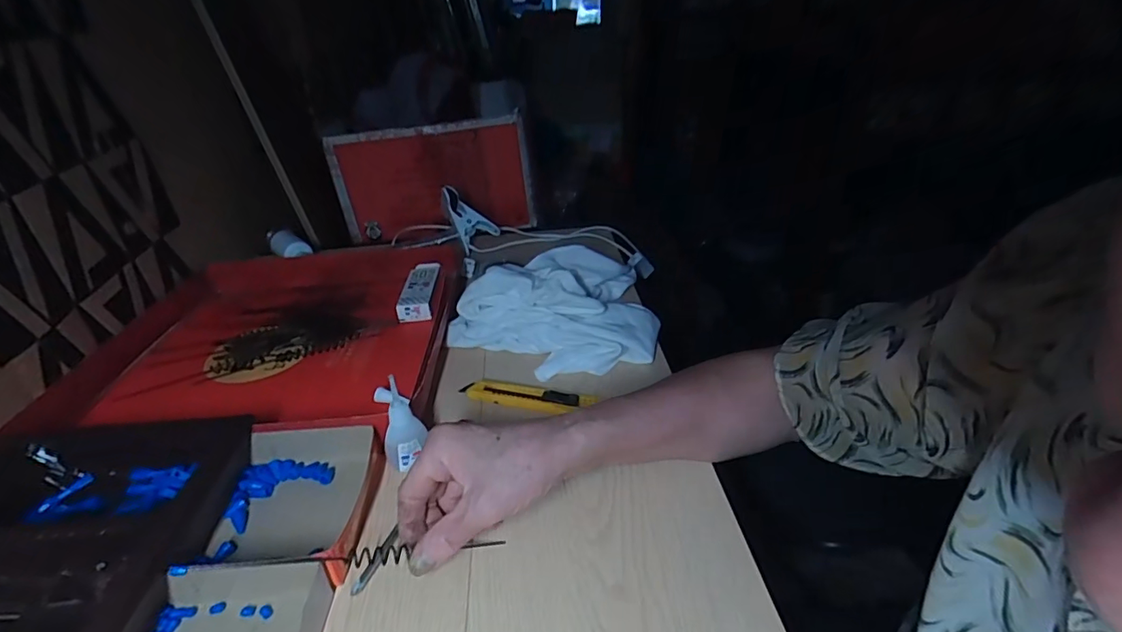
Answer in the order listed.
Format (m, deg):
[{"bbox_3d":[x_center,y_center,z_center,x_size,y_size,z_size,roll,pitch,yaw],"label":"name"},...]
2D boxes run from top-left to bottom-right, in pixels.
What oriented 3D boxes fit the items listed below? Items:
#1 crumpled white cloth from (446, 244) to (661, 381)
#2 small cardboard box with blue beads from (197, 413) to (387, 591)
[{"bbox_3d":[-0.008,-0.014,0.586,0.235,0.080,0.177,-5,32,-8],"label":"crumpled white cloth"},{"bbox_3d":[-0.202,0.131,0.392,0.116,0.041,0.139,-2,31,-3],"label":"small cardboard box with blue beads"}]

